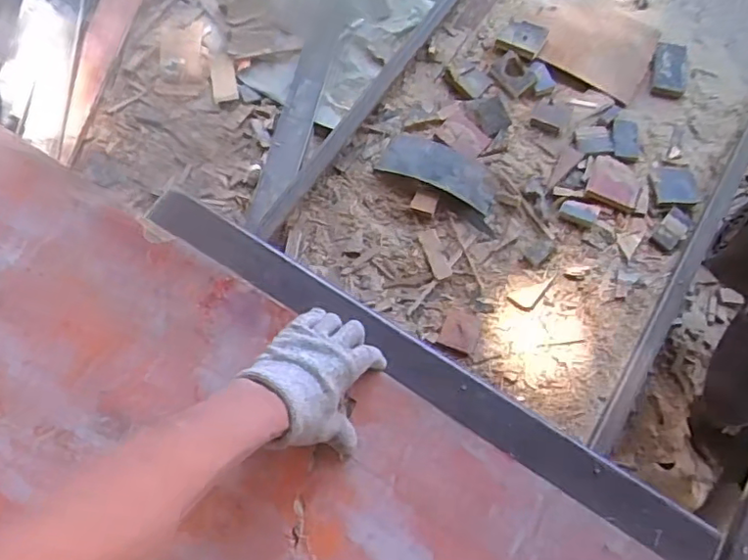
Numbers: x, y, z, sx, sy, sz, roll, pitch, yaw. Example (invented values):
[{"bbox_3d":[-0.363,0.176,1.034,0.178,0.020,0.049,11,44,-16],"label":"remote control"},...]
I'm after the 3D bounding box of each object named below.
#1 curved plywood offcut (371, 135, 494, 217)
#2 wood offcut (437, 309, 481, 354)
[{"bbox_3d":[0.090,-0.150,0.776,0.162,0.038,0.057,26,72,6],"label":"curved plywood offcut"},{"bbox_3d":[0.106,0.063,0.727,0.044,0.004,0.047,21,72,5],"label":"wood offcut"}]

